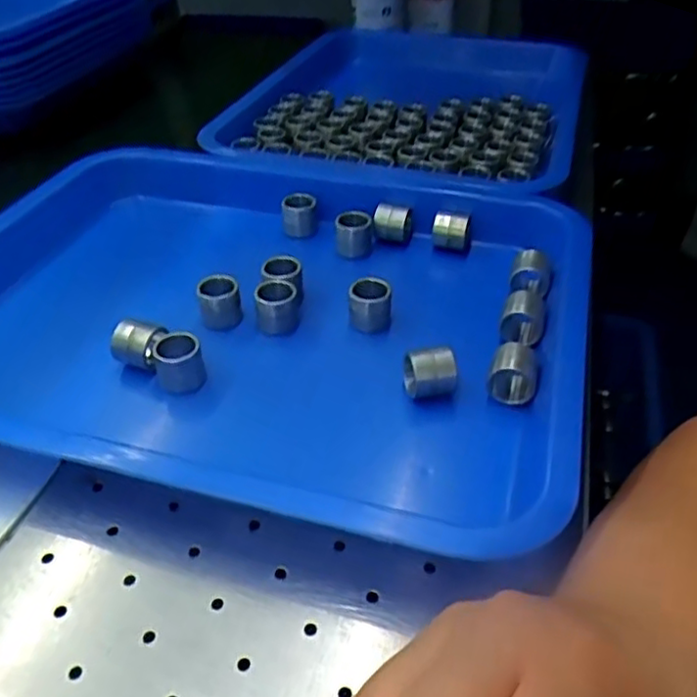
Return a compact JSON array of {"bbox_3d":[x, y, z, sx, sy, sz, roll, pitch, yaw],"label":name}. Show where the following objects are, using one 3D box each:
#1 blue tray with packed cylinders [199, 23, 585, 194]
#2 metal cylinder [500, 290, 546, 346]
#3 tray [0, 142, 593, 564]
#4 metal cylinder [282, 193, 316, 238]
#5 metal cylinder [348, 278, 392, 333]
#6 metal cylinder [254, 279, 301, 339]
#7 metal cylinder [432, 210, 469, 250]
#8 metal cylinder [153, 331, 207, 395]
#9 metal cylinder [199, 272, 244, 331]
[{"bbox_3d":[0.072,-0.229,0.687,0.307,0.071,0.401,14,41,16],"label":"blue tray with packed cylinders"},{"bbox_3d":[0.103,-0.019,0.397,0.024,0.022,0.027,9,40,10],"label":"metal cylinder"},{"bbox_3d":[-0.056,-0.028,0.411,0.368,0.041,0.305,11,41,13],"label":"tray"},{"bbox_3d":[-0.037,-0.100,0.503,0.024,0.025,0.022,-4,40,-5],"label":"metal cylinder"},{"bbox_3d":[0.013,-0.025,0.409,0.024,0.027,0.027,0,40,0],"label":"metal cylinder"},{"bbox_3d":[-0.043,-0.024,0.409,0.024,0.023,0.031,-2,40,-3],"label":"metal cylinder"},{"bbox_3d":[0.073,-0.084,0.485,0.024,0.032,0.032,7,40,8],"label":"metal cylinder"},{"bbox_3d":[-0.093,0.008,0.371,0.024,0.030,0.025,-14,42,-16],"label":"metal cylinder"},{"bbox_3d":[-0.078,-0.027,0.410,0.023,0.027,0.026,-12,41,-14],"label":"metal cylinder"}]

